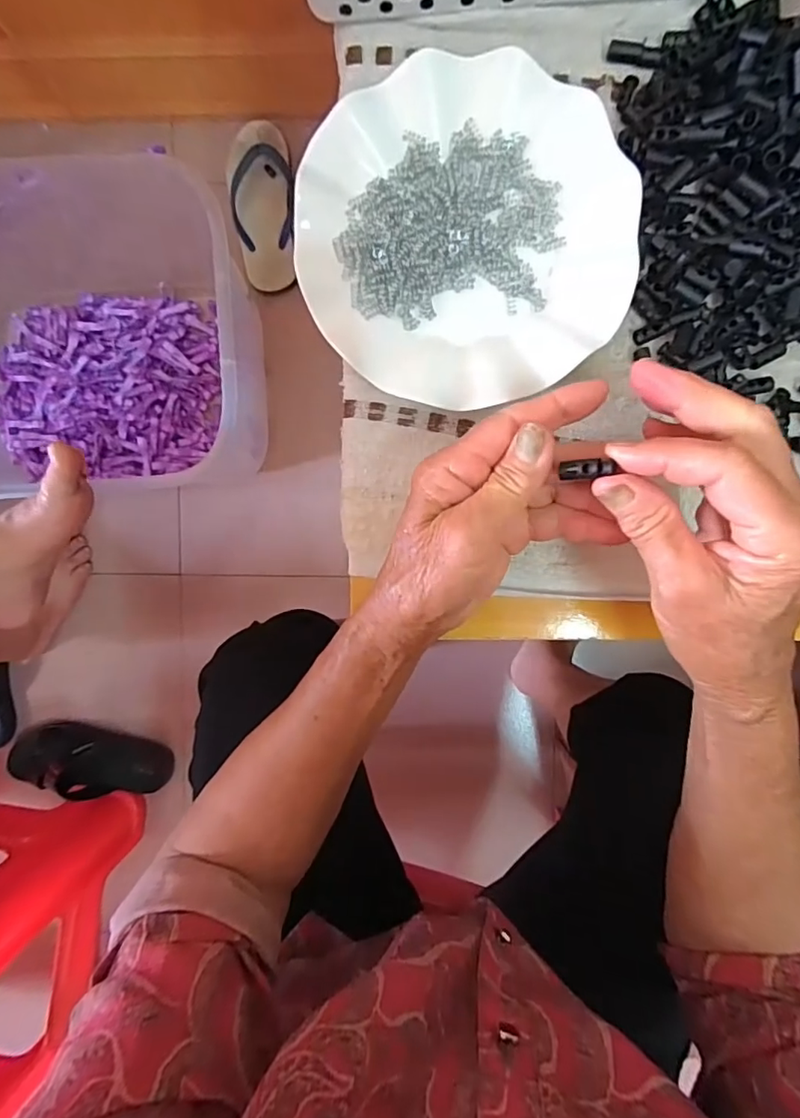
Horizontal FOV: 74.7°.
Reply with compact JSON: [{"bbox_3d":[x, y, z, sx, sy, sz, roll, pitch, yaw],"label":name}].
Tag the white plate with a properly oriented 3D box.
[{"bbox_3d":[0.037,-0.179,0.296,0.178,0.023,0.178,0,94,1],"label":"white plate"}]

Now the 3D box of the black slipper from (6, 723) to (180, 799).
[{"bbox_3d":[-0.495,0.316,0.822,0.223,0.079,0.107,13,94,-12],"label":"black slipper"}]

